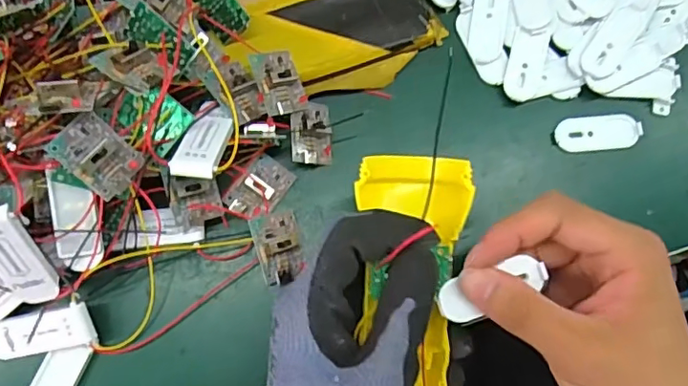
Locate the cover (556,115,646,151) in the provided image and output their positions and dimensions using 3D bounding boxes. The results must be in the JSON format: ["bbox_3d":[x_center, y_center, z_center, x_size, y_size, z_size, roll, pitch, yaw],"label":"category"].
[{"bbox_3d":[0.147,-0.035,0.321,0.049,0.004,0.020,-4,79,-2],"label":"cover"}]

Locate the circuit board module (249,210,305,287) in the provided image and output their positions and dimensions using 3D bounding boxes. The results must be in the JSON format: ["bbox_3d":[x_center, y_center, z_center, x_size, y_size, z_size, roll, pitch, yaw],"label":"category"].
[{"bbox_3d":[-0.034,0.029,0.300,0.023,0.017,0.036,-15,80,-5],"label":"circuit board module"}]

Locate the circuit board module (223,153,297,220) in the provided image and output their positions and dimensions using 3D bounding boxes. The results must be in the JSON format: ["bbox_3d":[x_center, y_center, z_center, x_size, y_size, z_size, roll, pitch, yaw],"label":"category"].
[{"bbox_3d":[-0.046,-0.003,0.304,0.024,0.010,0.034,36,80,5],"label":"circuit board module"}]

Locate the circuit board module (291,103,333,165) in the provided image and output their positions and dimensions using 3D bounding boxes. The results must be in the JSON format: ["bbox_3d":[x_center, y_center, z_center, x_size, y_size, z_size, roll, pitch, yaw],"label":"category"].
[{"bbox_3d":[-0.018,-0.033,0.308,0.022,0.012,0.034,-3,79,-2],"label":"circuit board module"}]

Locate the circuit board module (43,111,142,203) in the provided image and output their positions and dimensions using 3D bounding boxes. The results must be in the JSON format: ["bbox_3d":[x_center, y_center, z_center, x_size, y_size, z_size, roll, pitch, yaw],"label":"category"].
[{"bbox_3d":[-0.108,-0.016,0.250,0.035,0.011,0.027,45,68,-29],"label":"circuit board module"}]

